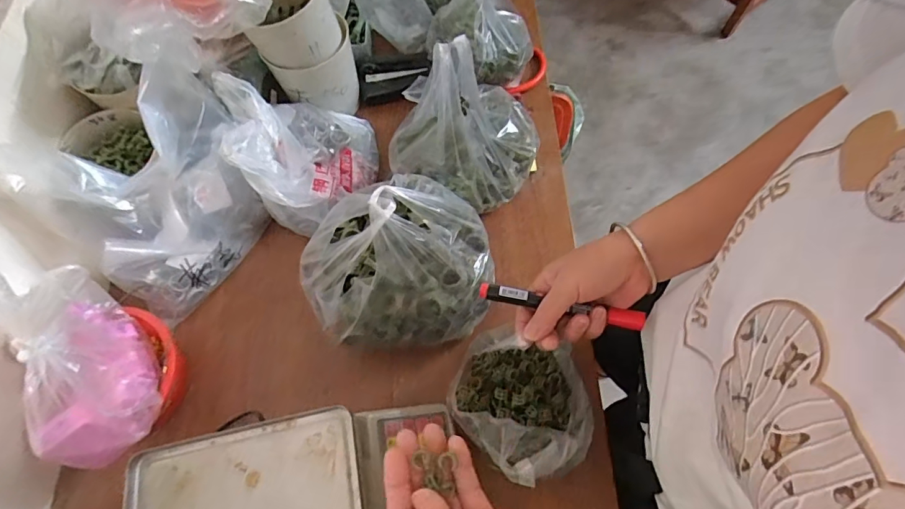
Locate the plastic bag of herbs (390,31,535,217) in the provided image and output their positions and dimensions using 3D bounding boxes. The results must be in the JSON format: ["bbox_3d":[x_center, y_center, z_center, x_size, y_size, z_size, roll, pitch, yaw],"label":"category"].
[{"bbox_3d":[0.018,-0.155,0.557,0.184,0.188,0.154,-31,68,-10],"label":"plastic bag of herbs"}]

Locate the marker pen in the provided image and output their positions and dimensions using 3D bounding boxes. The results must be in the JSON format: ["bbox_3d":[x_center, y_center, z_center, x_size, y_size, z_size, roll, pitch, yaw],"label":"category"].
[{"bbox_3d":[0.097,0.046,0.425,0.146,0.012,0.015,11,68,6],"label":"marker pen"}]

